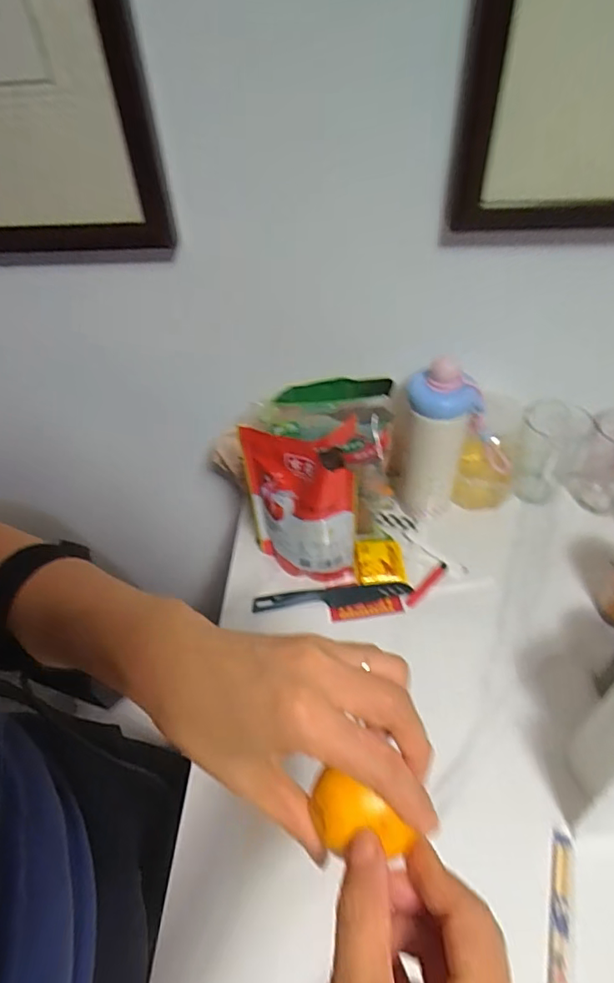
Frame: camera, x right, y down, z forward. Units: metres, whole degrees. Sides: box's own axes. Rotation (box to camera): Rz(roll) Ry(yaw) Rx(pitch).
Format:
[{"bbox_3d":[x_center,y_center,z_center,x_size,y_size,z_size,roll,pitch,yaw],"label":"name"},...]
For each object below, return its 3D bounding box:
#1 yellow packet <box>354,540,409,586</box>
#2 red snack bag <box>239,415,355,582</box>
[{"bbox_3d":[0.095,0.092,0.682,0.060,0.008,0.067,-4,45,1],"label":"yellow packet"},{"bbox_3d":[-0.006,0.016,0.619,0.125,0.211,0.085,-8,45,-3],"label":"red snack bag"}]

